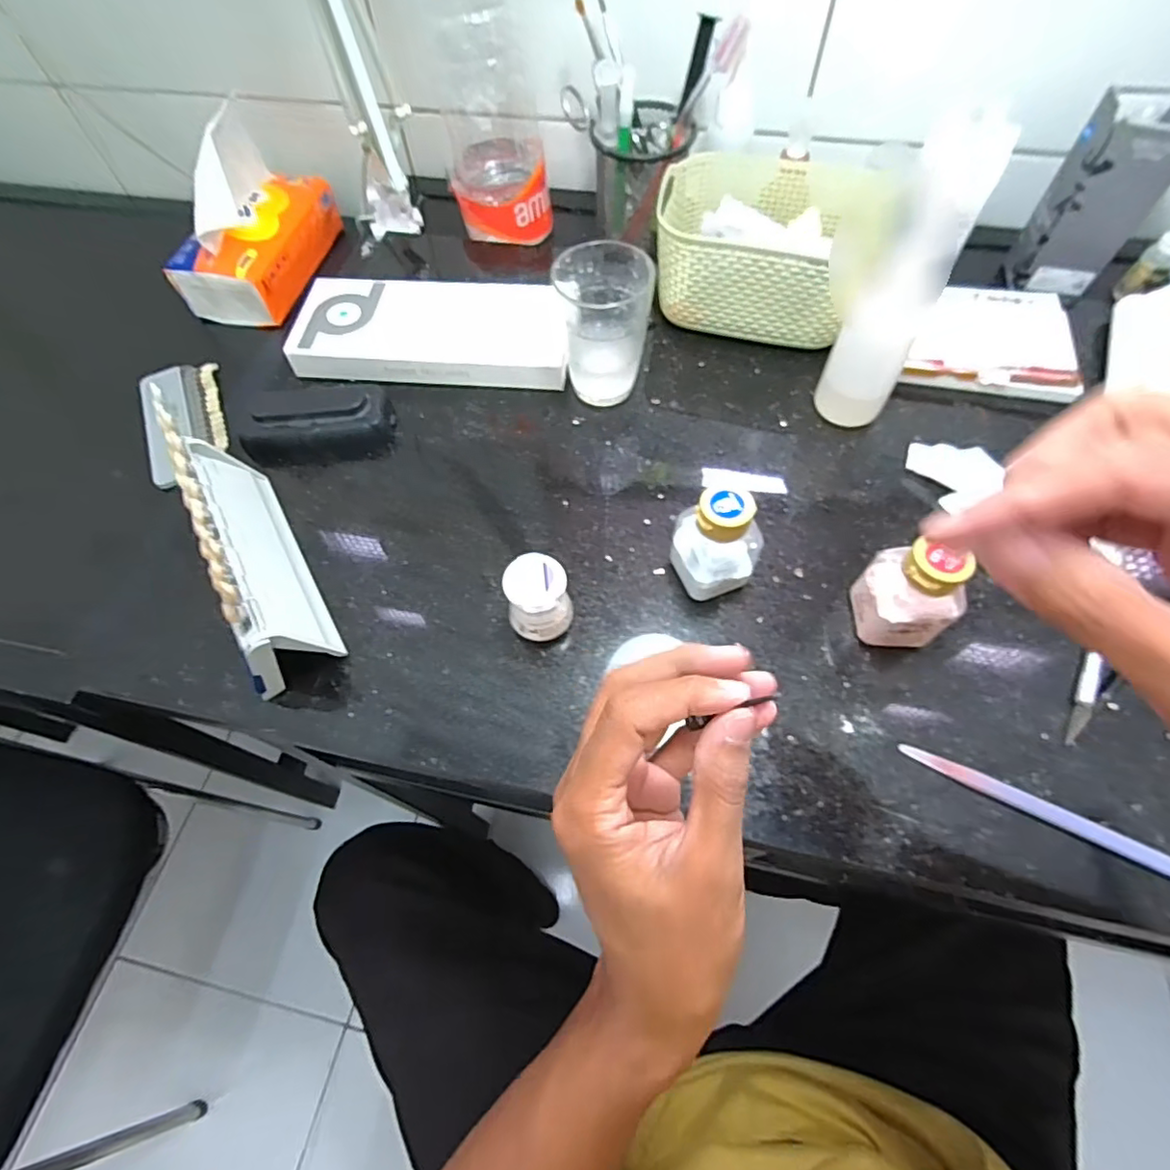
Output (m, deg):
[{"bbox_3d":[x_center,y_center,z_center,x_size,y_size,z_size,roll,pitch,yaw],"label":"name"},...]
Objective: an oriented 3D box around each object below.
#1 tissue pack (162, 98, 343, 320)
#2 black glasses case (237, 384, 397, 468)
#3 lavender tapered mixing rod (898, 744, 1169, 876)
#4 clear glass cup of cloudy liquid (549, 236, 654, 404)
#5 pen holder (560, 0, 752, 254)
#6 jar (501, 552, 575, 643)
[{"bbox_3d":[-0.341,-0.374,0.588,0.098,0.125,0.172,10,63,7],"label":"tissue pack"},{"bbox_3d":[-0.200,-0.119,0.433,0.105,0.028,0.055,-7,62,-1],"label":"black glasses case"},{"bbox_3d":[0.236,0.116,0.301,0.140,0.006,0.009,24,66,14],"label":"lavender tapered mixing rod"},{"bbox_3d":[0.016,-0.188,0.425,0.063,0.093,0.059,-1,62,2],"label":"clear glass cup of cloudy liquid"},{"bbox_3d":[0.055,-0.383,0.491,0.113,0.143,0.076,-26,65,-10],"label":"pen holder"},{"bbox_3d":[-0.027,0.010,0.344,0.036,0.050,0.037,-1,62,2],"label":"jar"}]

